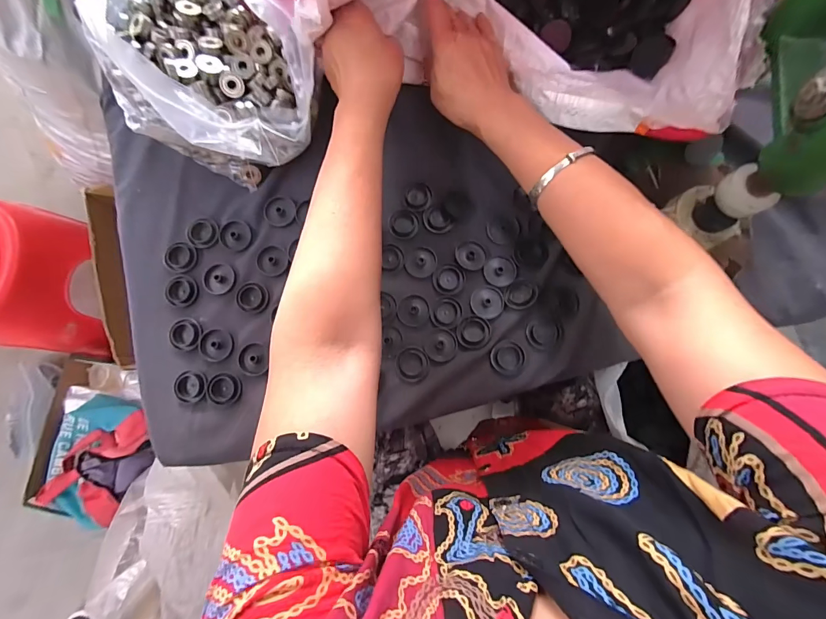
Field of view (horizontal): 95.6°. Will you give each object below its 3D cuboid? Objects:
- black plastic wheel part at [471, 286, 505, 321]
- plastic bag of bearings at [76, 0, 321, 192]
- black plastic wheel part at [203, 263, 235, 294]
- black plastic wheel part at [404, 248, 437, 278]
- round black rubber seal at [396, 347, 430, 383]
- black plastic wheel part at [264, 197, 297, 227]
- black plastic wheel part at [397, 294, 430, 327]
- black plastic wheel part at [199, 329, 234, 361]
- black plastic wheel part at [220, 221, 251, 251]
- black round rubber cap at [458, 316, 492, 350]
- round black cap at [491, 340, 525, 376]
[{"bbox_3d":[0.078,-0.008,0.391,0.034,0.004,0.033,0,81,1],"label":"black plastic wheel part"},{"bbox_3d":[-0.193,-0.228,0.340,0.205,0.179,0.156,35,84,6],"label":"plastic bag of bearings"},{"bbox_3d":[-0.207,-0.033,0.400,0.033,0.004,0.032,0,81,1],"label":"black plastic wheel part"},{"bbox_3d":[0.008,-0.050,0.398,0.033,0.004,0.032,0,81,1],"label":"black plastic wheel part"},{"bbox_3d":[0.000,0.057,0.384,0.033,0.004,0.034,0,81,1],"label":"round black rubber seal"},{"bbox_3d":[-0.146,-0.107,0.410,0.037,0.005,0.032,23,82,4],"label":"black plastic wheel part"},{"bbox_3d":[0.001,0.001,0.391,0.032,0.004,0.032,0,81,1],"label":"black plastic wheel part"},{"bbox_3d":[-0.203,0.037,0.390,0.034,0.006,0.032,0,81,1],"label":"black plastic wheel part"},{"bbox_3d":[-0.193,-0.080,0.405,0.035,0.004,0.030,26,83,5],"label":"black plastic wheel part"},{"bbox_3d":[0.062,0.024,0.384,0.033,0.006,0.033,0,81,1],"label":"black round rubber cap"},{"bbox_3d":[0.096,0.049,0.379,0.034,0.005,0.034,3,81,2],"label":"round black cap"}]

